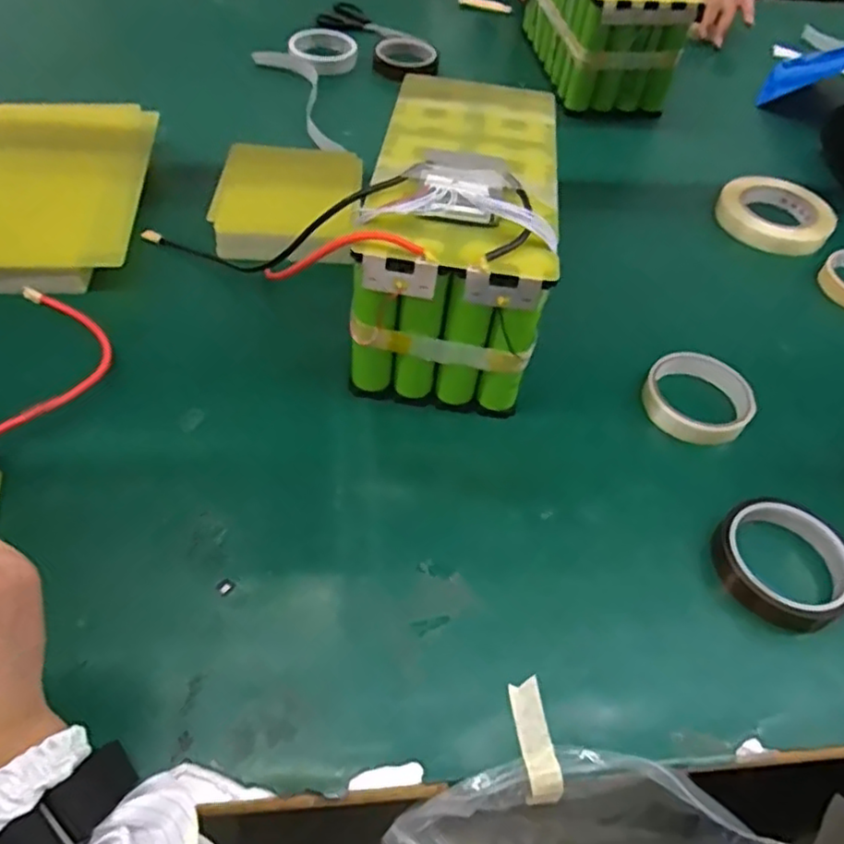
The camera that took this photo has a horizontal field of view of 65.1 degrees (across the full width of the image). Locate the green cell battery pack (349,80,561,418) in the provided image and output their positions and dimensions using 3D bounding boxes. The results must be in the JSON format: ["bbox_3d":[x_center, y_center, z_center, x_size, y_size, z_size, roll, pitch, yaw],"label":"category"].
[{"bbox_3d":[0.030,-0.156,0.580,0.141,0.182,0.274,9,49,1],"label":"green cell battery pack"}]

